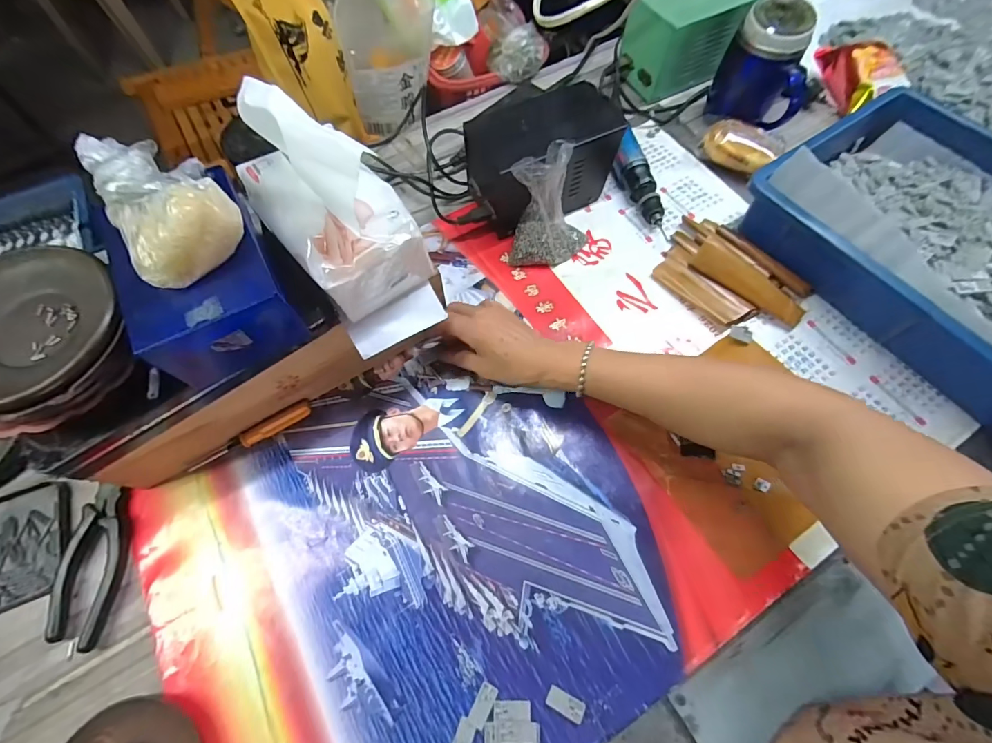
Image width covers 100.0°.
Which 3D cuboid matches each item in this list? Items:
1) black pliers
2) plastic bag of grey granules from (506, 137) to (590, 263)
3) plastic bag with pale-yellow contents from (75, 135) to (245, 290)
[{"bbox_3d":[-0.357,0.168,0.365,0.043,0.010,0.132,-8,66,-3],"label":"black pliers"},{"bbox_3d":[0.064,-0.181,0.464,0.088,0.119,0.077,10,67,5],"label":"plastic bag of grey granules"},{"bbox_3d":[-0.211,-0.104,0.260,0.078,0.048,0.066,42,73,17],"label":"plastic bag with pale-yellow contents"}]

